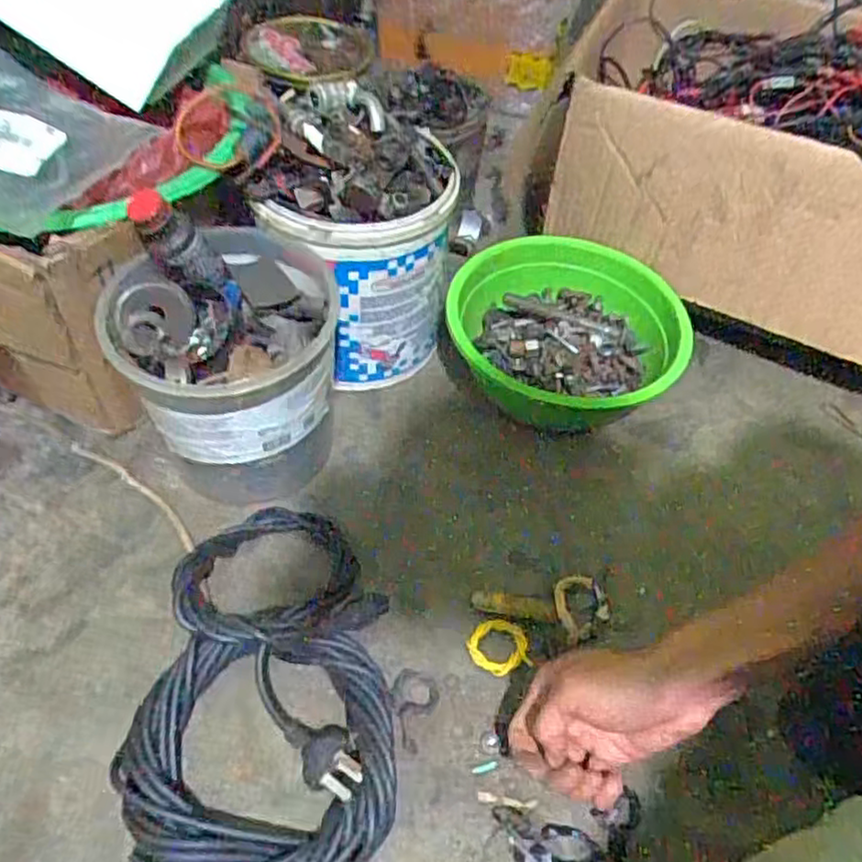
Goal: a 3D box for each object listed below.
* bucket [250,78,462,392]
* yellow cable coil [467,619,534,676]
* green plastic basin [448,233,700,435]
[{"bbox_3d":[-0.059,-0.172,0.620,0.160,0.217,0.158,3,53,-3],"label":"bucket"},{"bbox_3d":[0.052,0.165,0.527,0.044,0.009,0.041,2,53,-3],"label":"yellow cable coil"},{"bbox_3d":[0.129,-0.086,0.673,0.213,0.093,0.205,2,53,-3],"label":"green plastic basin"}]

